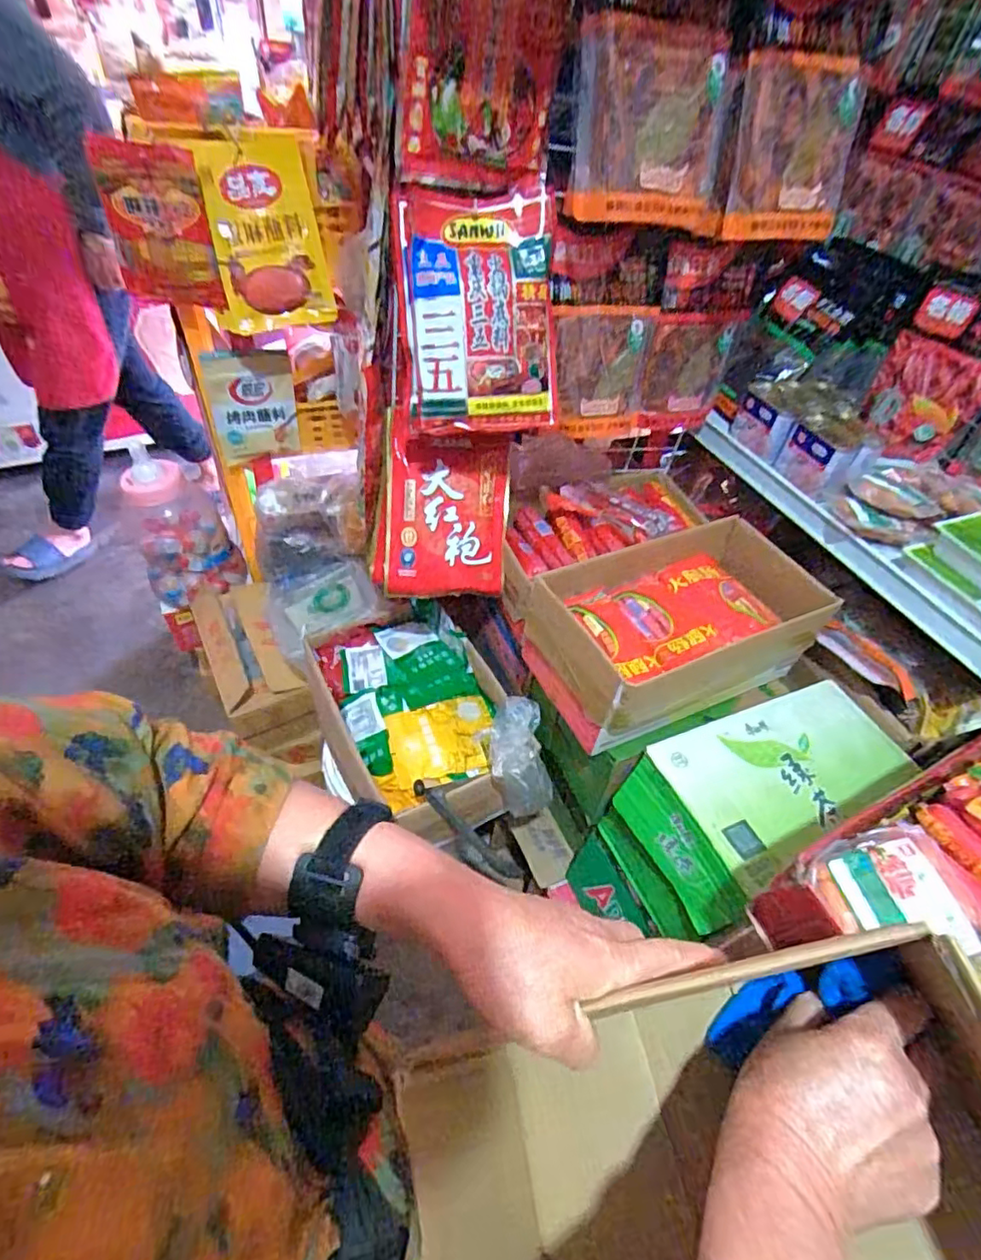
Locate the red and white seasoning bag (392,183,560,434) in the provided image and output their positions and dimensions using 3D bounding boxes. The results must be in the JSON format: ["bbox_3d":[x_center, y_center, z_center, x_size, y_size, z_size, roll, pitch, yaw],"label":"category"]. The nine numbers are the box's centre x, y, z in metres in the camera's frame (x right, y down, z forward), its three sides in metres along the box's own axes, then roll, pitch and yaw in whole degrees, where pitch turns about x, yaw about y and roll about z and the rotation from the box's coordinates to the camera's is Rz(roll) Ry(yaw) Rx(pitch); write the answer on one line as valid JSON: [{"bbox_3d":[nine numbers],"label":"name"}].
[{"bbox_3d":[-0.009,-0.366,0.694,0.185,0.253,0.045,-7,16,-12],"label":"red and white seasoning bag"}]

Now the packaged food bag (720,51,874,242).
[{"bbox_3d":[0.344,-0.536,0.672,0.153,0.161,0.030,-4,35,-7],"label":"packaged food bag"}]

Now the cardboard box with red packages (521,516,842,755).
[{"bbox_3d":[0.258,-0.005,0.813,0.373,0.143,0.201,-17,52,-20],"label":"cardboard box with red packages"}]

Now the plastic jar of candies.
[{"bbox_3d":[-0.651,-0.201,1.285,0.194,0.308,0.154,7,48,0],"label":"plastic jar of candies"}]

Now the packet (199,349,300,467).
[{"bbox_3d":[-0.451,-0.423,1.136,0.154,0.221,0.023,-6,49,-11],"label":"packet"}]

